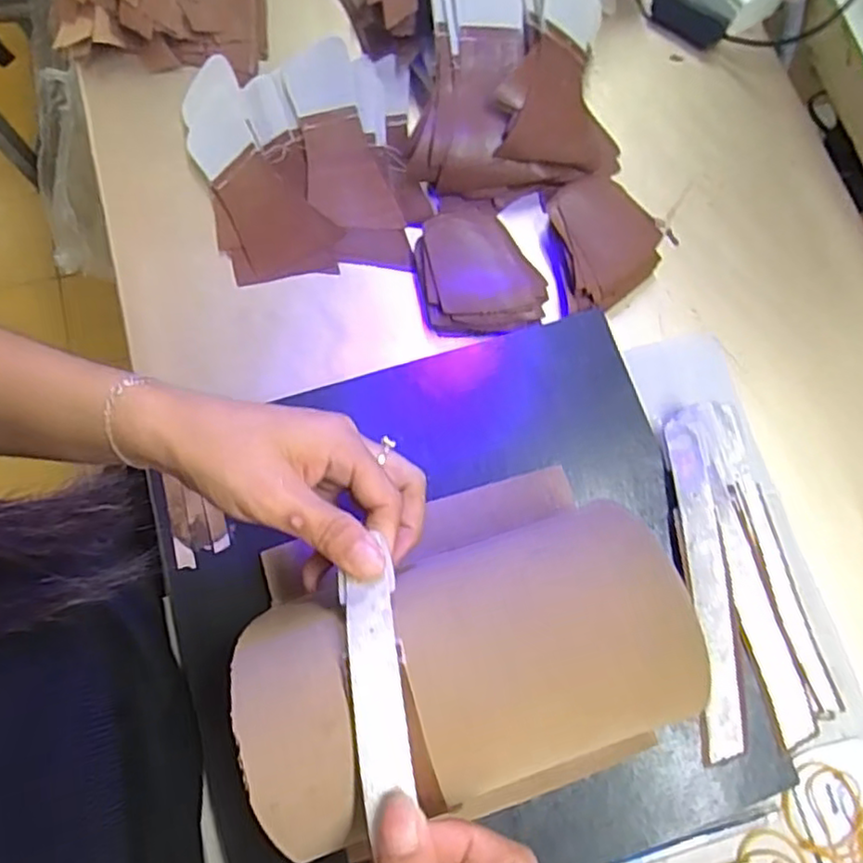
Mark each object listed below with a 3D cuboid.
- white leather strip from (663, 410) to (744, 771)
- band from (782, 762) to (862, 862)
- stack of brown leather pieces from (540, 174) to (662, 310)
[{"bbox_3d":[0.159,0.086,0.382,0.025,0.012,0.190,-4,78,7],"label":"white leather strip"},{"bbox_3d":[0.222,0.213,0.368,0.053,0.009,0.048,24,74,13],"label":"band"},{"bbox_3d":[0.119,-0.132,0.456,0.066,0.022,0.098,-8,75,-4],"label":"stack of brown leather pieces"}]

